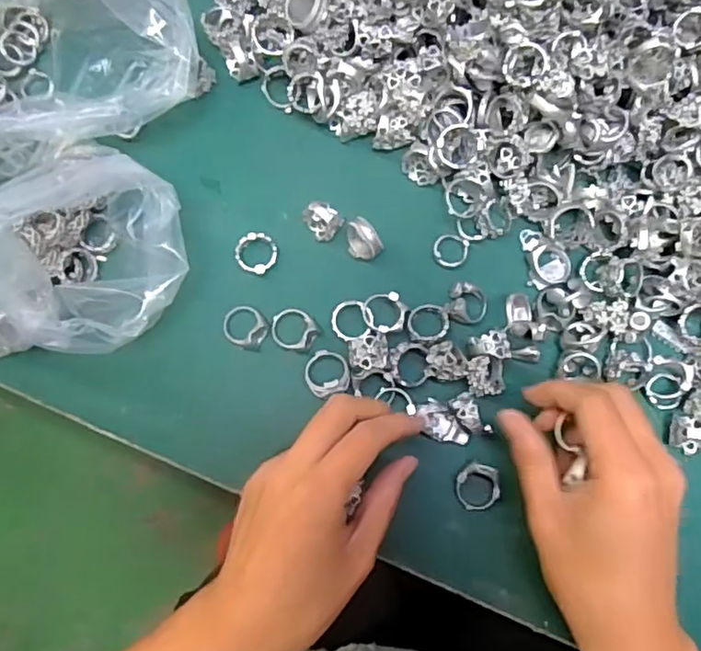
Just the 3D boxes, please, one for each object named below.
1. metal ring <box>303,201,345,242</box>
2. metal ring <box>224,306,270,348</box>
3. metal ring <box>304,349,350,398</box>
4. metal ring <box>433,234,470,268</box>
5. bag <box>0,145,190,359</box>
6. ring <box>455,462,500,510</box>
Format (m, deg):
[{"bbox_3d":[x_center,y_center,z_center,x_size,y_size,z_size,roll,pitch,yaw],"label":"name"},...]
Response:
[{"bbox_3d":[-0.015,-0.061,0.348,0.019,0.017,0.019,0,81,0],"label":"metal ring"},{"bbox_3d":[-0.060,0.000,0.342,0.025,0.010,0.022,30,83,5],"label":"metal ring"},{"bbox_3d":[-0.013,0.026,0.332,0.024,0.006,0.027,-22,65,-14],"label":"metal ring"},{"bbox_3d":[0.059,-0.044,0.351,0.021,0.004,0.019,-3,81,0],"label":"metal ring"},{"bbox_3d":[-0.128,-0.031,0.298,0.085,0.103,0.088,-5,81,-1],"label":"bag"},{"bbox_3d":[0.069,0.087,0.325,0.022,0.009,0.025,1,81,0],"label":"ring"}]

